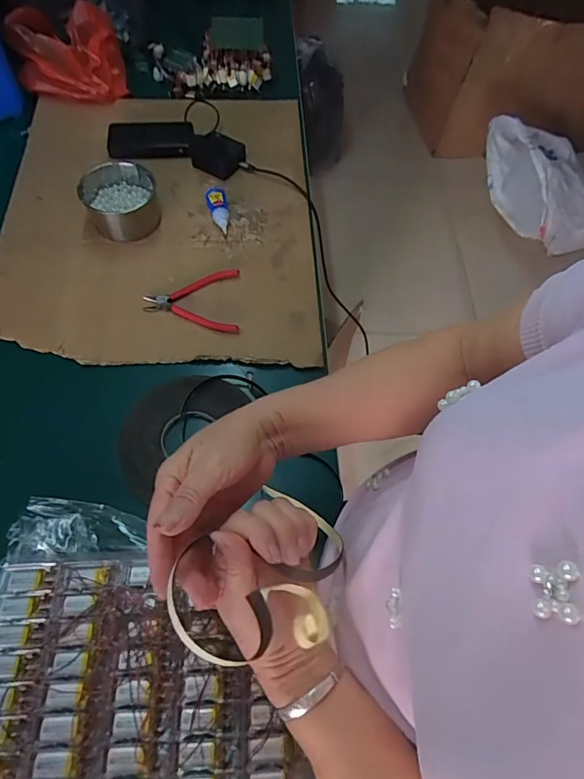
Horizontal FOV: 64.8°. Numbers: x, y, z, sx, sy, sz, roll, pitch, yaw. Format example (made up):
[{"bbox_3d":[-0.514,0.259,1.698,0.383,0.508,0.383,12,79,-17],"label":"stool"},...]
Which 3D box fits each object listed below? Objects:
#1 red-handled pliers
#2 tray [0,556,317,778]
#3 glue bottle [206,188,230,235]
[{"bbox_3d":[-0.158,-0.134,0.721,0.148,0.021,0.117,-3,63,-5],"label":"red-handled pliers"},{"bbox_3d":[-0.144,0.264,0.423,0.302,0.022,0.205,0,63,-3],"label":"tray"},{"bbox_3d":[-0.130,-0.319,0.812,0.035,0.021,0.109,-9,64,-8],"label":"glue bottle"}]

